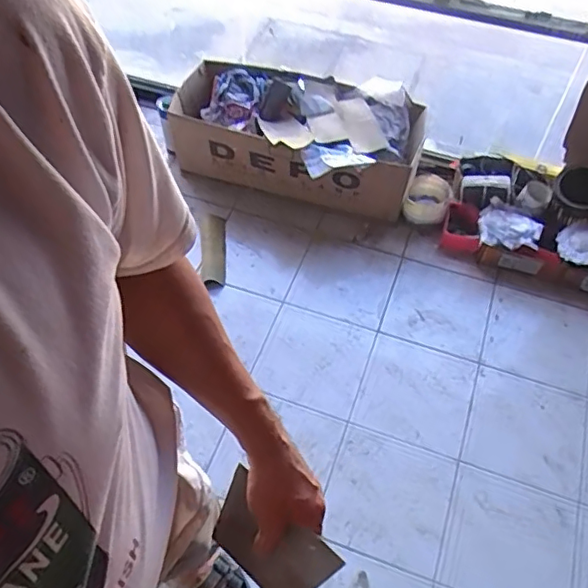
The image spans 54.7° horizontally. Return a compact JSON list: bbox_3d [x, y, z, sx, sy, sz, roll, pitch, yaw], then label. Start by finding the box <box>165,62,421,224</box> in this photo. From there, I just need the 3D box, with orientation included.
[{"bbox_3d":[-0.026,-0.512,1.844,0.820,0.332,0.378,19,57,12],"label":"box"}]

